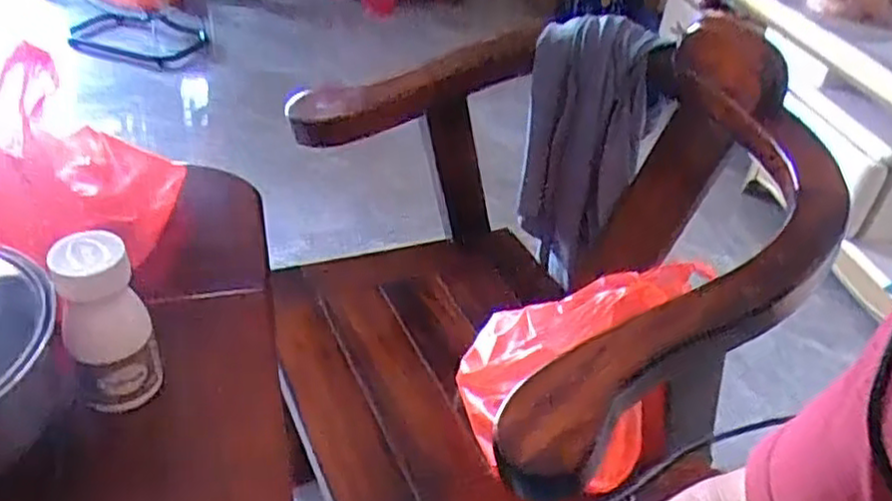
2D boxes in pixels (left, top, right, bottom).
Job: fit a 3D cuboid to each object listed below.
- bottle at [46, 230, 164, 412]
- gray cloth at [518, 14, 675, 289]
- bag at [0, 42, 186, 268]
[{"bbox_3d":[-0.202,0.044,0.433,0.045,0.106,0.037,-8,40,-17],"label":"bottle"},{"bbox_3d":[0.162,-0.110,0.871,0.131,0.311,0.080,16,39,13],"label":"gray cloth"},{"bbox_3d":[-0.313,-0.065,0.530,0.202,0.116,0.112,-6,40,-15],"label":"bag"}]

